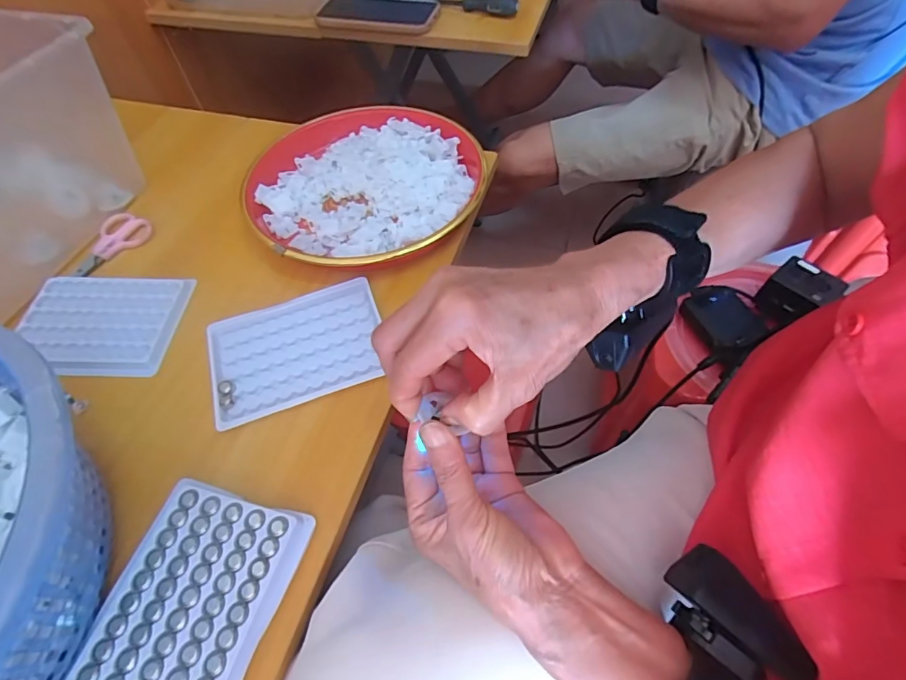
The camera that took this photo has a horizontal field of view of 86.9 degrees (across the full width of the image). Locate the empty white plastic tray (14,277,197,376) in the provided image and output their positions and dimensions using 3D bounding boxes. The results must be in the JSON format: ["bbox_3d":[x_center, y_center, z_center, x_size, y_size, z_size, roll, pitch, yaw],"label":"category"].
[{"bbox_3d":[-0.283,-0.015,0.383,0.123,0.010,0.089,1,57,4],"label":"empty white plastic tray"}]

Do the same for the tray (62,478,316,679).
[{"bbox_3d":[-0.144,0.148,0.261,0.091,0.008,0.125,12,58,11],"label":"tray"}]

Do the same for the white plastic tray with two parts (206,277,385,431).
[{"bbox_3d":[-0.116,0.006,0.360,0.126,0.012,0.093,-19,58,-9],"label":"white plastic tray with two parts"}]

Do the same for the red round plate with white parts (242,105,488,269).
[{"bbox_3d":[-0.081,-0.145,0.448,0.208,0.027,0.209,-1,57,2],"label":"red round plate with white parts"}]

